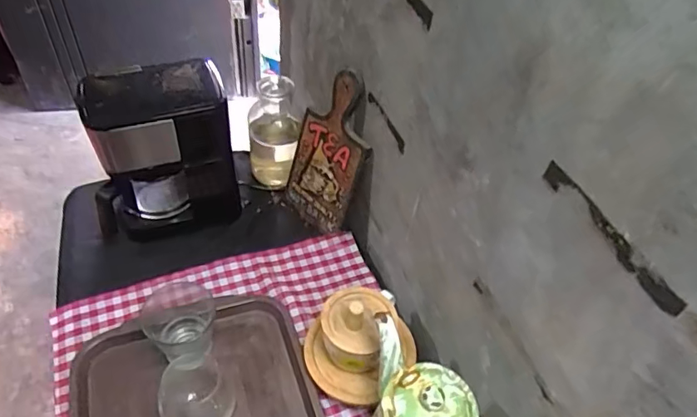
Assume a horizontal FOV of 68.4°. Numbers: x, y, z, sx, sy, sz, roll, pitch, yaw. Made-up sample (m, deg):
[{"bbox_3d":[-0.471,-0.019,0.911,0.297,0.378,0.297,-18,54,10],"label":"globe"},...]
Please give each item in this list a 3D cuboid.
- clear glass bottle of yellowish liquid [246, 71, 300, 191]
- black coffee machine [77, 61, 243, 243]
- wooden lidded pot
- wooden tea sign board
[{"bbox_3d":[-0.131,-0.126,0.912,0.088,0.199,0.092,3,47,-3],"label":"clear glass bottle of yellowish liquid"},{"bbox_3d":[-0.299,-0.092,0.814,0.212,0.261,0.158,-14,50,-18],"label":"black coffee machine"},{"bbox_3d":[0.011,0.181,0.690,0.138,0.143,0.120,14,48,7],"label":"wooden lidded pot"},{"bbox_3d":[-0.028,-0.088,0.831,0.135,0.265,0.015,36,37,26],"label":"wooden tea sign board"}]

